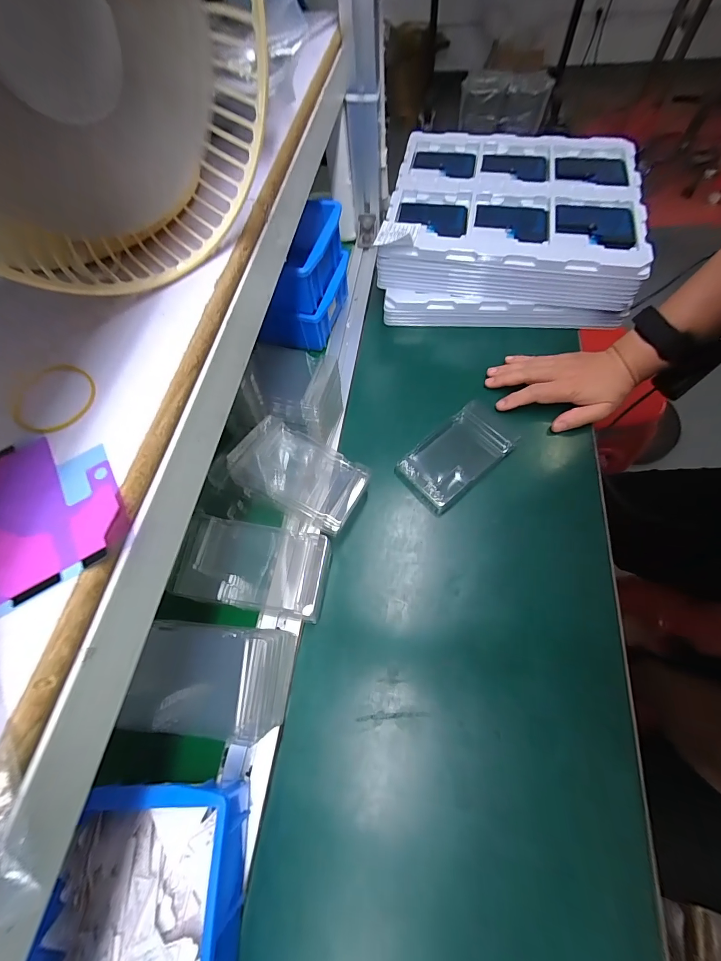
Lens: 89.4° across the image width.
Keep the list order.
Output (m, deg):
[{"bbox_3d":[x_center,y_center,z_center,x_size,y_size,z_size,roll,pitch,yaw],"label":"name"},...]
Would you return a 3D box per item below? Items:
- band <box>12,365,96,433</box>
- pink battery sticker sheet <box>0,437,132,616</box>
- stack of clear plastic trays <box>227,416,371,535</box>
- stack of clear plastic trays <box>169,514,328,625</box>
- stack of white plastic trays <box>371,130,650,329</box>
[{"bbox_3d":[-0.163,-0.045,0.195,0.042,0.004,0.044,-4,64,3],"label":"band"},{"bbox_3d":[-0.148,0.013,0.169,0.066,0.006,0.080,-31,66,-11],"label":"pink battery sticker sheet"},{"bbox_3d":[-0.064,-0.008,0.381,0.131,0.017,0.077,30,80,-3],"label":"stack of clear plastic trays"},{"bbox_3d":[-0.101,0.080,0.346,0.135,0.041,0.077,7,65,8],"label":"stack of clear plastic trays"},{"bbox_3d":[0.208,-0.369,0.533,0.331,0.093,0.292,6,65,8],"label":"stack of white plastic trays"}]

